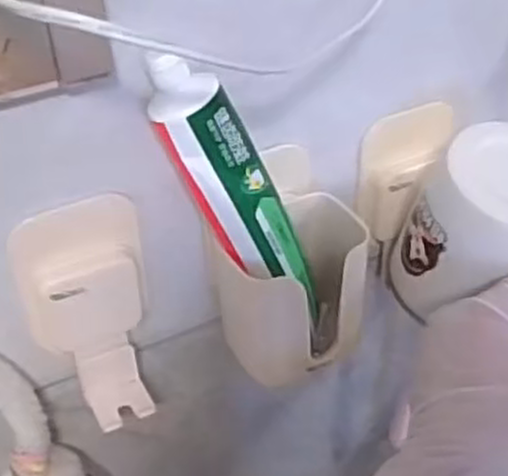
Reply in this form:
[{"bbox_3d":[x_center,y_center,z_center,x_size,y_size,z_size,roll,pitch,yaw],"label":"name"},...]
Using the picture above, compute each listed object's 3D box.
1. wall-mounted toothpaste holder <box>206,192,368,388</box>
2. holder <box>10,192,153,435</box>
[{"bbox_3d":[0.022,0.027,0.452,0.083,0.085,0.080,-8,39,-7],"label":"wall-mounted toothpaste holder"},{"bbox_3d":[-0.086,0.044,0.420,0.068,0.118,0.053,-13,40,-13],"label":"holder"}]

